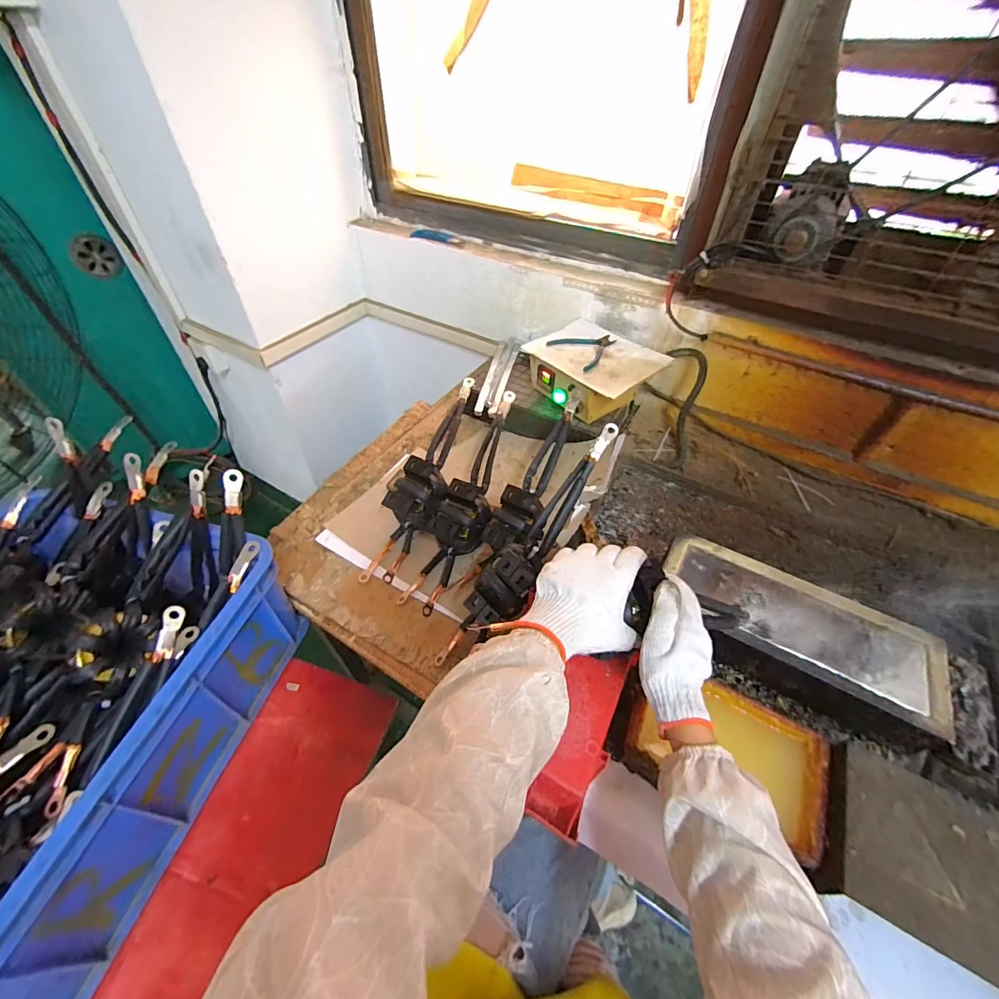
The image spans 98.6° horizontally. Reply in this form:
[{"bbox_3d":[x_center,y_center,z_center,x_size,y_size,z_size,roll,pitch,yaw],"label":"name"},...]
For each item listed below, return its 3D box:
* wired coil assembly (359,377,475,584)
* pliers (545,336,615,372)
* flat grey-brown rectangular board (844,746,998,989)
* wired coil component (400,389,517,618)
[{"bbox_3d":[-0.121,-0.053,0.773,0.086,0.080,0.436,16,70,13],"label":"wired coil assembly"},{"bbox_3d":[0.162,-0.321,0.907,0.126,0.009,0.150,25,52,20],"label":"pliers"},{"bbox_3d":[0.432,0.346,0.392,0.198,0.009,0.144,25,50,20],"label":"flat grey-brown rectangular board"},{"bbox_3d":[-0.043,-0.015,0.742,0.091,0.084,0.435,17,71,14],"label":"wired coil component"}]

